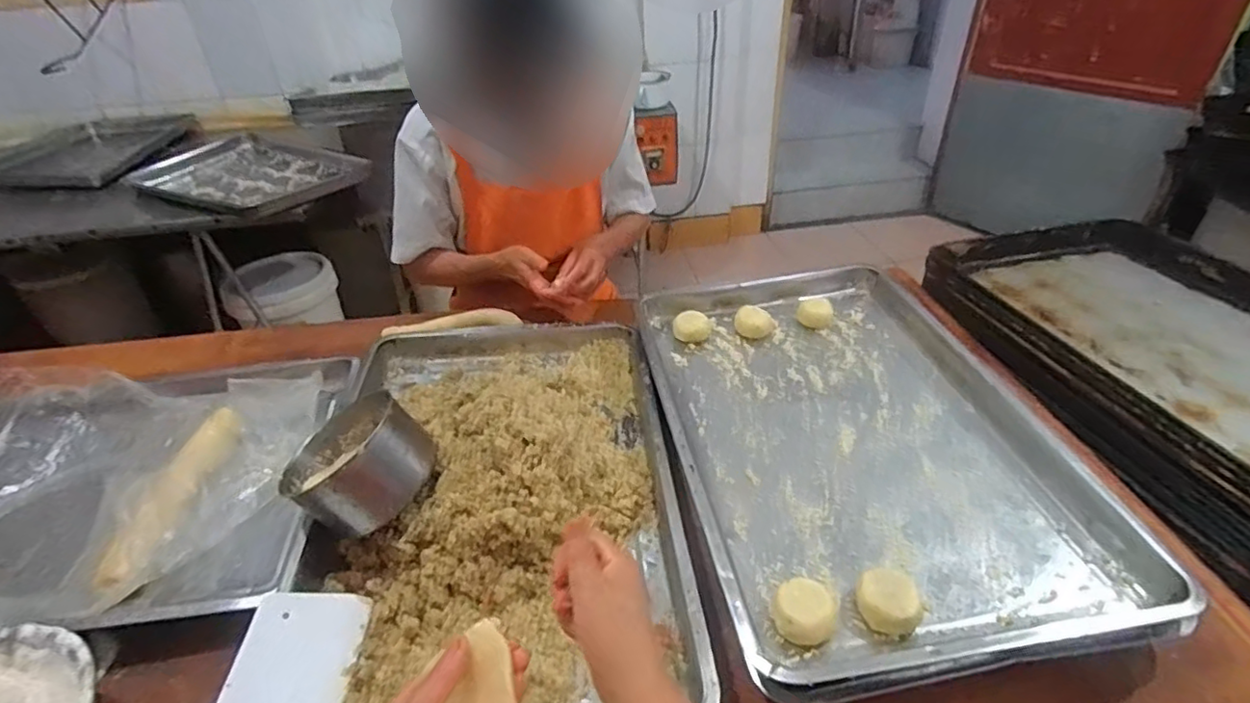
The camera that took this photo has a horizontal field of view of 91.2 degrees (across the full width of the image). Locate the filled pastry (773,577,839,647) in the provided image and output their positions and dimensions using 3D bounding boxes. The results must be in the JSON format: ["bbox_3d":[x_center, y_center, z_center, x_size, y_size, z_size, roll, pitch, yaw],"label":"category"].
[{"bbox_3d":[0.158,0.227,0.536,0.052,0.033,0.062,14,39,23],"label":"filled pastry"}]

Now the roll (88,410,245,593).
[{"bbox_3d":[-0.527,0.153,0.722,0.064,0.045,0.266,-4,36,-1],"label":"roll"}]

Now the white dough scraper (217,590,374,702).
[{"bbox_3d":[-0.290,0.279,0.540,0.094,0.008,0.148,24,32,-21],"label":"white dough scraper"}]

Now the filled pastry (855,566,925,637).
[{"bbox_3d":[0.233,0.222,0.542,0.053,0.030,0.050,-2,36,2],"label":"filled pastry"}]

